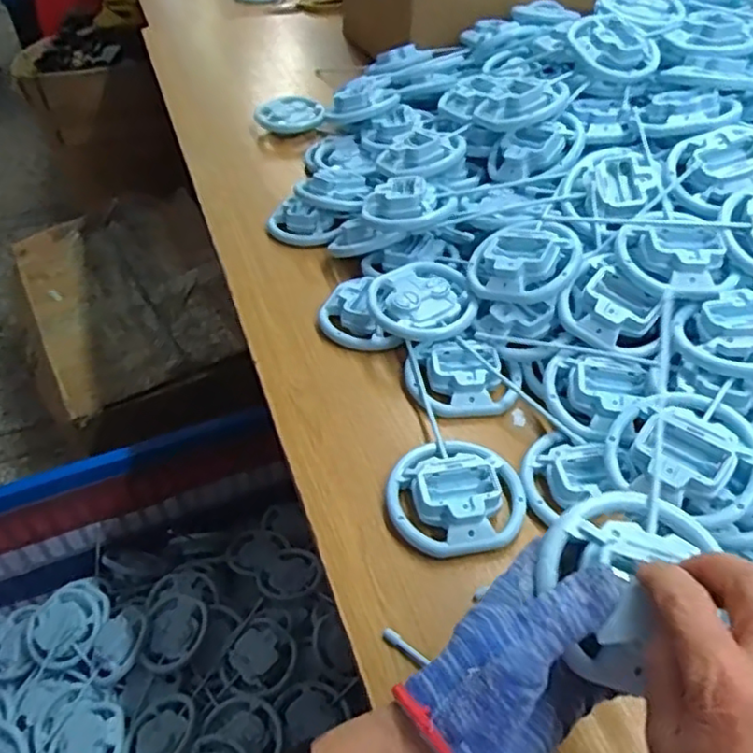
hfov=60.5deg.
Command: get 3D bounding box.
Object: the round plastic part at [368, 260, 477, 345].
[{"bbox_3d":[0.043,-0.074,0.626,0.097,0.033,0.100,0,46,0],"label":"round plastic part"}]

